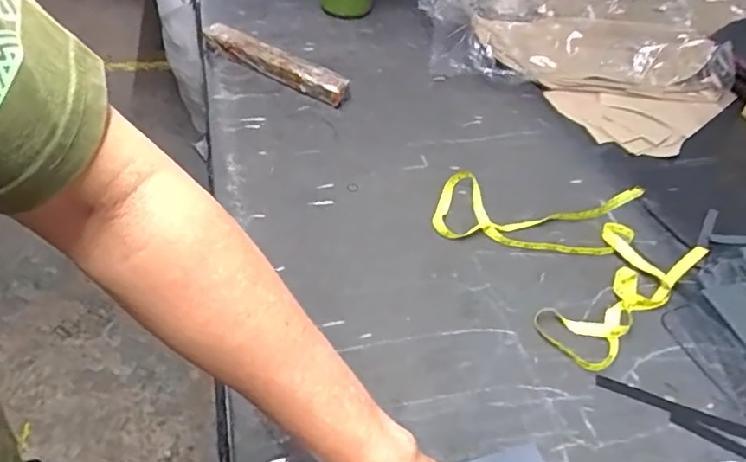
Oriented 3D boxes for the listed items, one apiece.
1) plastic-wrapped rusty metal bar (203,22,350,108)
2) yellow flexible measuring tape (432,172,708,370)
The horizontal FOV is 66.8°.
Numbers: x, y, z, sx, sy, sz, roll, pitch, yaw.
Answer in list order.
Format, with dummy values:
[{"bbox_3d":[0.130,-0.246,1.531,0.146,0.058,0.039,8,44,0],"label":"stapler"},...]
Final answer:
[{"bbox_3d":[-0.152,-0.257,0.865,0.274,0.038,0.048,28,47,23],"label":"plastic-wrapped rusty metal bar"},{"bbox_3d":[0.225,-0.005,0.646,0.273,0.016,0.274,-24,50,-28],"label":"yellow flexible measuring tape"}]

